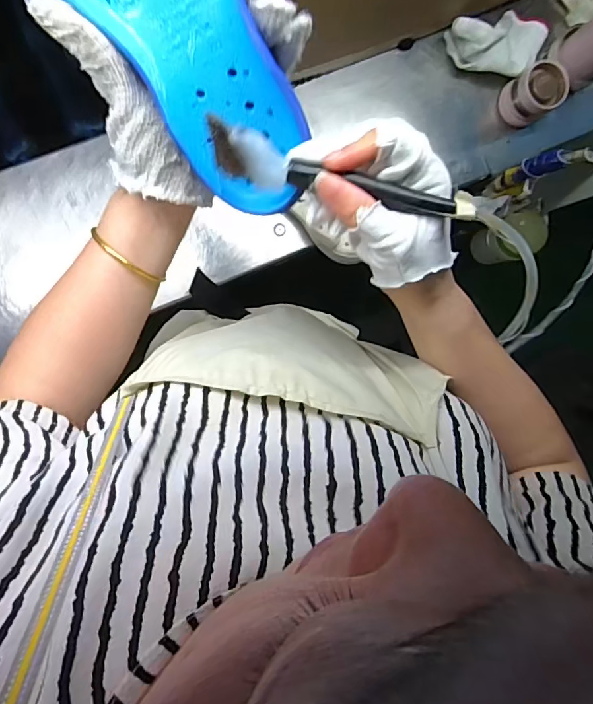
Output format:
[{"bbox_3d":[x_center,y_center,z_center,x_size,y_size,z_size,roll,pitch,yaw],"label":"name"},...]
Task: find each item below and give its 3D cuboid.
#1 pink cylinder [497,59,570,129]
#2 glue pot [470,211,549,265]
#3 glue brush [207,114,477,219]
[{"bbox_3d":[0.338,-0.372,0.677,0.063,0.069,0.066,0,93,-10],"label":"pink cylinder"},{"bbox_3d":[0.364,-0.192,0.809,0.072,0.120,0.071,0,93,-10],"label":"glue pot"},{"bbox_3d":[0.027,-0.102,0.275,0.157,0.021,0.024,12,90,-2],"label":"glue brush"}]

